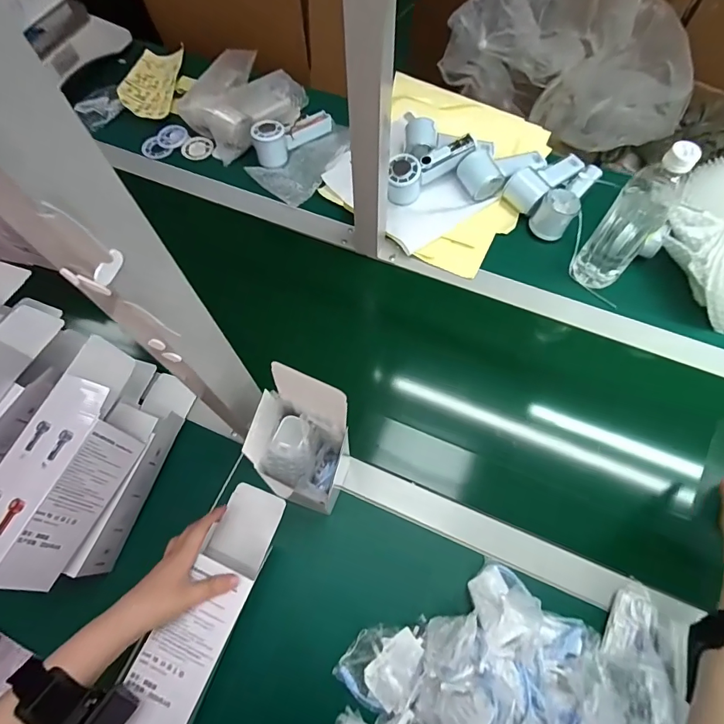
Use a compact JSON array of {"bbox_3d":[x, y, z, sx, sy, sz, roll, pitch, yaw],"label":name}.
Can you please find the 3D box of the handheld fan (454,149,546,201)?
[{"bbox_3d":[0.237,-0.320,0.696,0.152,0.047,0.057,-21,67,-6],"label":"handheld fan"}]

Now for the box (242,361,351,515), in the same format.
[{"bbox_3d":[-0.054,0.079,0.417,0.084,0.094,0.101,16,69,10],"label":"box"}]

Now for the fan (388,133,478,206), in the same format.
[{"bbox_3d":[0.109,-0.313,0.695,0.148,0.061,0.045,-24,68,-7],"label":"fan"}]

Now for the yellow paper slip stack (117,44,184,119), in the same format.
[{"bbox_3d":[-0.412,-0.560,0.851,0.106,0.037,0.202,-8,67,0],"label":"yellow paper slip stack"}]

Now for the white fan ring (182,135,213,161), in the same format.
[{"bbox_3d":[-0.303,-0.395,0.789,0.056,0.007,0.057,-1,67,2],"label":"white fan ring"}]

